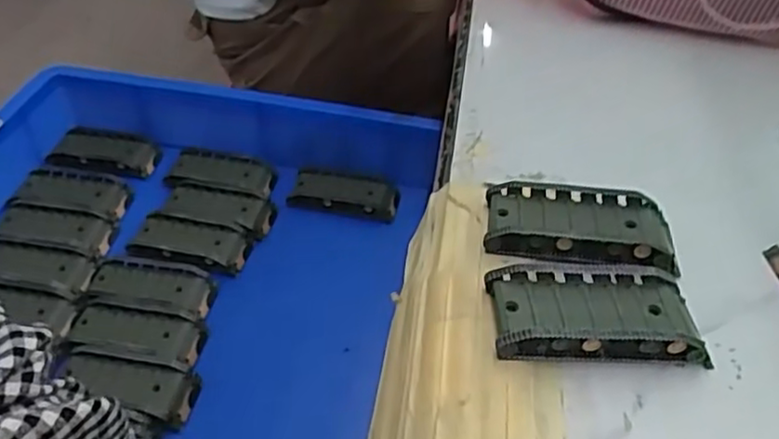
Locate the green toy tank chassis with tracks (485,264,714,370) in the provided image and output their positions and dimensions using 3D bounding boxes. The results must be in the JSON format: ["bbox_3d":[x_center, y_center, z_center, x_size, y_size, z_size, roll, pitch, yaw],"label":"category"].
[{"bbox_3d":[0.093,0.041,0.312,0.093,0.023,0.044,0,43,-1],"label":"green toy tank chassis with tracks"}]

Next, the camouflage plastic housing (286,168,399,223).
[{"bbox_3d":[-0.041,-0.021,0.629,0.097,0.018,0.040,7,43,7],"label":"camouflage plastic housing"}]

